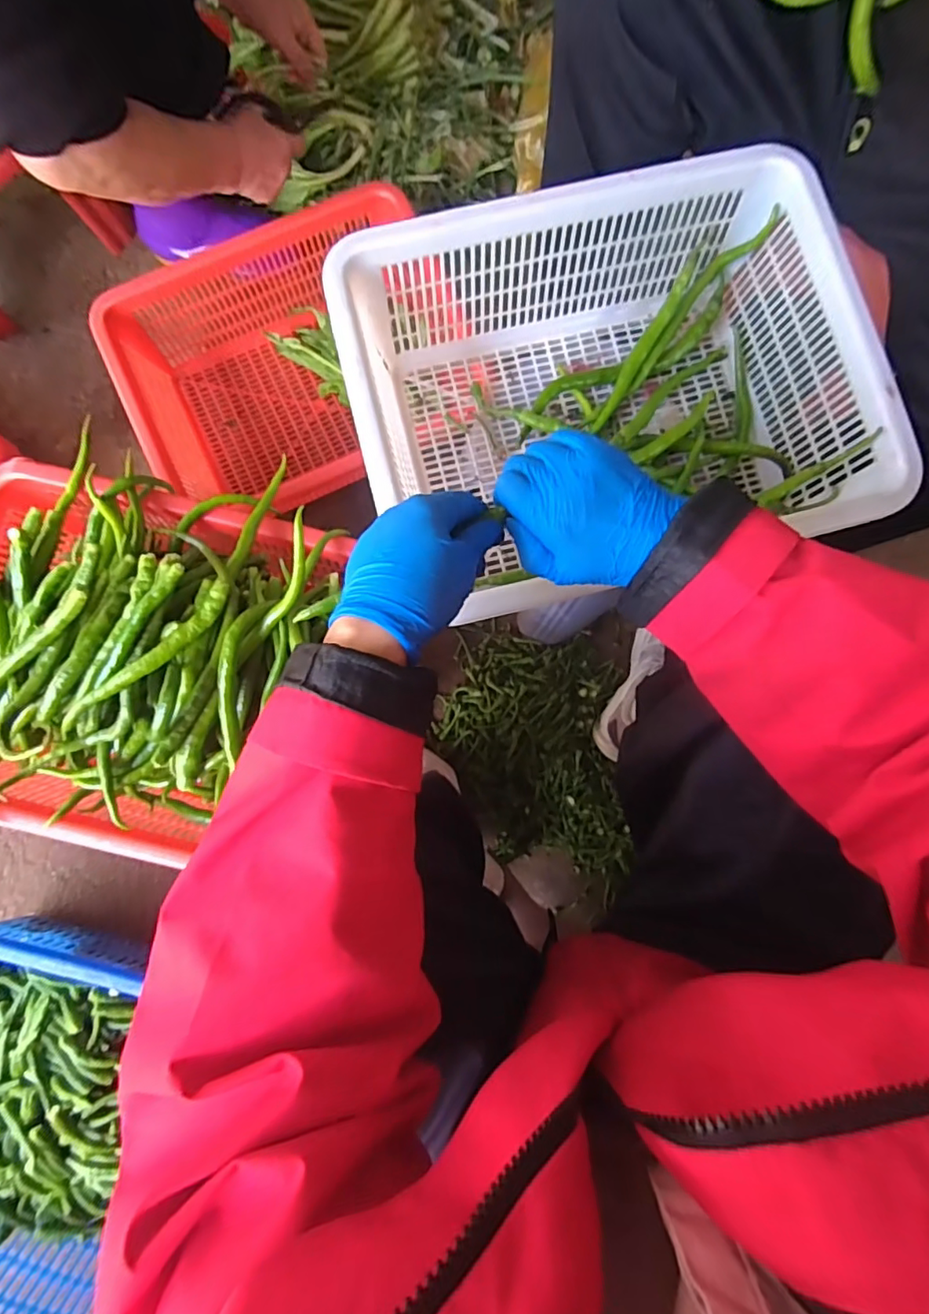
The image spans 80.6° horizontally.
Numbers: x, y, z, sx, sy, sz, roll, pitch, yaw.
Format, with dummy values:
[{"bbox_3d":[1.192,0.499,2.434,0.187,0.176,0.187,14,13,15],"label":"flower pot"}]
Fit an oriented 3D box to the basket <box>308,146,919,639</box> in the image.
[{"bbox_3d":[0.127,-0.247,0.529,0.446,0.141,0.343,-16,85,-3],"label":"basket"}]

